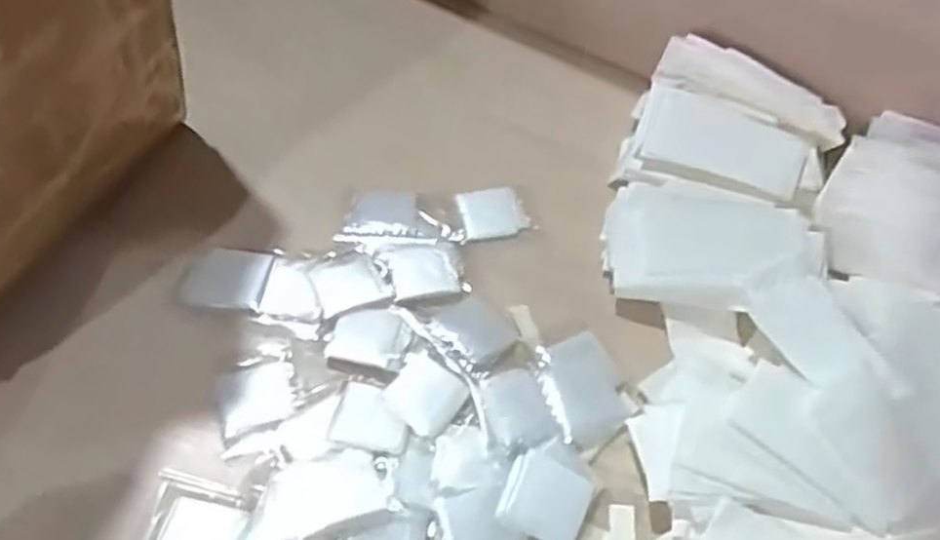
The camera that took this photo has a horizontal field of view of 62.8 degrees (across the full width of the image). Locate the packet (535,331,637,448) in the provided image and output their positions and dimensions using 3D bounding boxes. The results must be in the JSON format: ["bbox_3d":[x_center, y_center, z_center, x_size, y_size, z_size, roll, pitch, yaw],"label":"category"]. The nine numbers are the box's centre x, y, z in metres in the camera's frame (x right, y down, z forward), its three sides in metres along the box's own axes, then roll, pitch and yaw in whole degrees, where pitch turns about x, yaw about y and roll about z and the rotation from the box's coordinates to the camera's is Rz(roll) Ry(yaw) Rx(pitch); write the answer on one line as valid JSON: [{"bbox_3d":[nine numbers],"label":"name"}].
[{"bbox_3d":[0.064,0.067,0.442,0.046,0.009,0.061,-16,58,-16],"label":"packet"}]

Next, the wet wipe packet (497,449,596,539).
[{"bbox_3d":[0.039,0.116,0.392,0.043,0.005,0.040,22,56,10],"label":"wet wipe packet"}]

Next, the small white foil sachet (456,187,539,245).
[{"bbox_3d":[0.015,-0.038,0.509,0.048,0.004,0.039,-13,57,-14],"label":"small white foil sachet"}]

